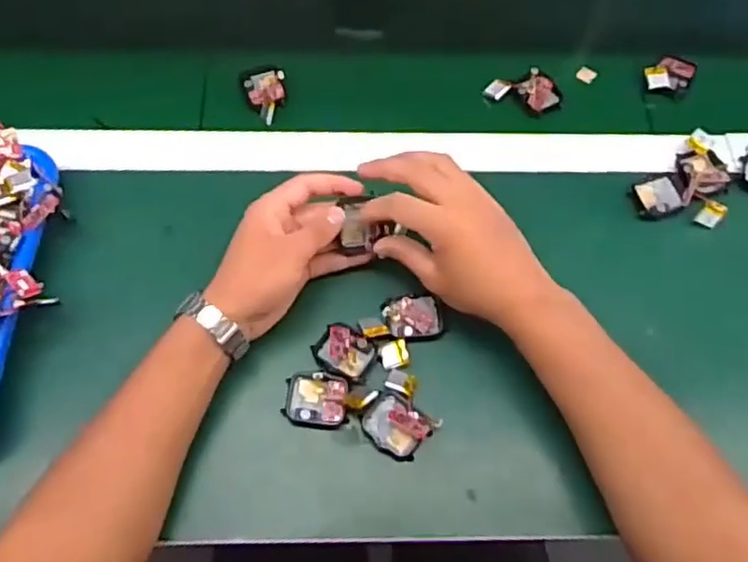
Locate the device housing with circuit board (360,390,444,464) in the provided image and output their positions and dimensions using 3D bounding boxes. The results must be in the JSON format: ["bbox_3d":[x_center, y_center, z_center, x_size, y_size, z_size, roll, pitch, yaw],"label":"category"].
[{"bbox_3d":[0.017,0.105,0.477,0.047,0.016,0.039,35,69,14],"label":"device housing with circuit board"}]

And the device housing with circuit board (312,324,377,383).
[{"bbox_3d":[-0.023,0.052,0.494,0.044,0.016,0.035,25,67,10],"label":"device housing with circuit board"}]

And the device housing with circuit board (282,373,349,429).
[{"bbox_3d":[-0.042,0.087,0.482,0.046,0.012,0.038,5,65,1],"label":"device housing with circuit board"}]

